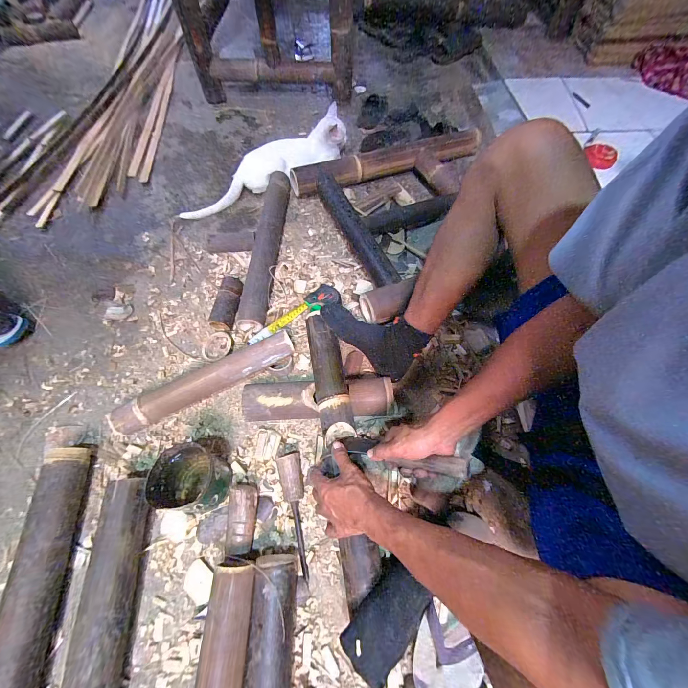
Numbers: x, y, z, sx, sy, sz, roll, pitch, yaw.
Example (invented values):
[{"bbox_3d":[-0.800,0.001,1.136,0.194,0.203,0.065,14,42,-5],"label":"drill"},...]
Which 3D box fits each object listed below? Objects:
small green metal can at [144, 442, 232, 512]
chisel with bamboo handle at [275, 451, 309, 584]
[{"bbox_3d":[-0.271,0.238,0.518,0.112,0.131,0.102,1,63,-1],"label":"small green metal can"},{"bbox_3d":[-0.081,0.303,0.531,0.047,0.037,0.208,-16,65,-9],"label":"chisel with bamboo handle"}]

